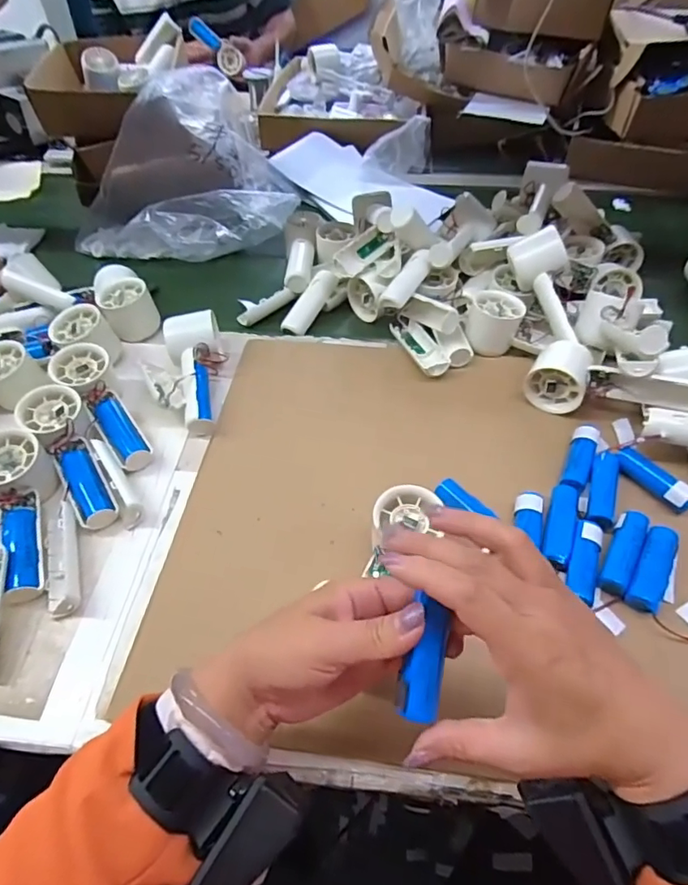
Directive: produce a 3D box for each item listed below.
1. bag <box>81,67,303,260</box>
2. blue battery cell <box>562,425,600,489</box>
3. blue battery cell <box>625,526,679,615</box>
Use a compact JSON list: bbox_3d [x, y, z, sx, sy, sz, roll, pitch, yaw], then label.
[{"bbox_3d":[-0.205,-0.387,0.745,0.227,0.161,0.300,27,56,21],"label":"bag"},{"bbox_3d":[0.220,0.015,0.487,0.022,0.015,0.075,19,54,17],"label":"blue battery cell"},{"bbox_3d":[0.248,0.102,0.421,0.024,0.017,0.077,27,57,22],"label":"blue battery cell"}]

